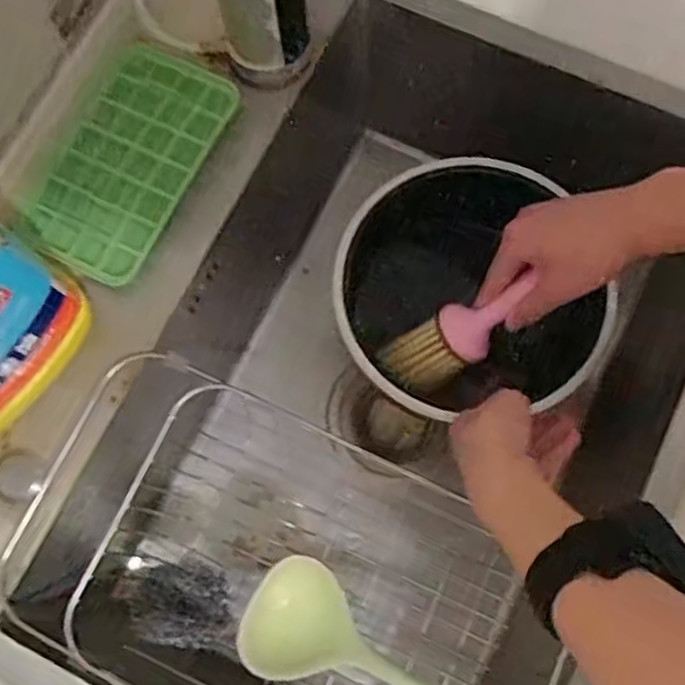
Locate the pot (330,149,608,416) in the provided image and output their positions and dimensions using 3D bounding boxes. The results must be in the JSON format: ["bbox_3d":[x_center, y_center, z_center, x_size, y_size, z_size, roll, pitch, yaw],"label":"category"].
[{"bbox_3d":[0.097,-0.038,0.631,0.190,0.097,0.211,-10,76,-1],"label":"pot"}]

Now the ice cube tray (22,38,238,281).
[{"bbox_3d":[-0.157,-0.137,0.537,0.092,0.017,0.179,28,78,8],"label":"ice cube tray"}]

